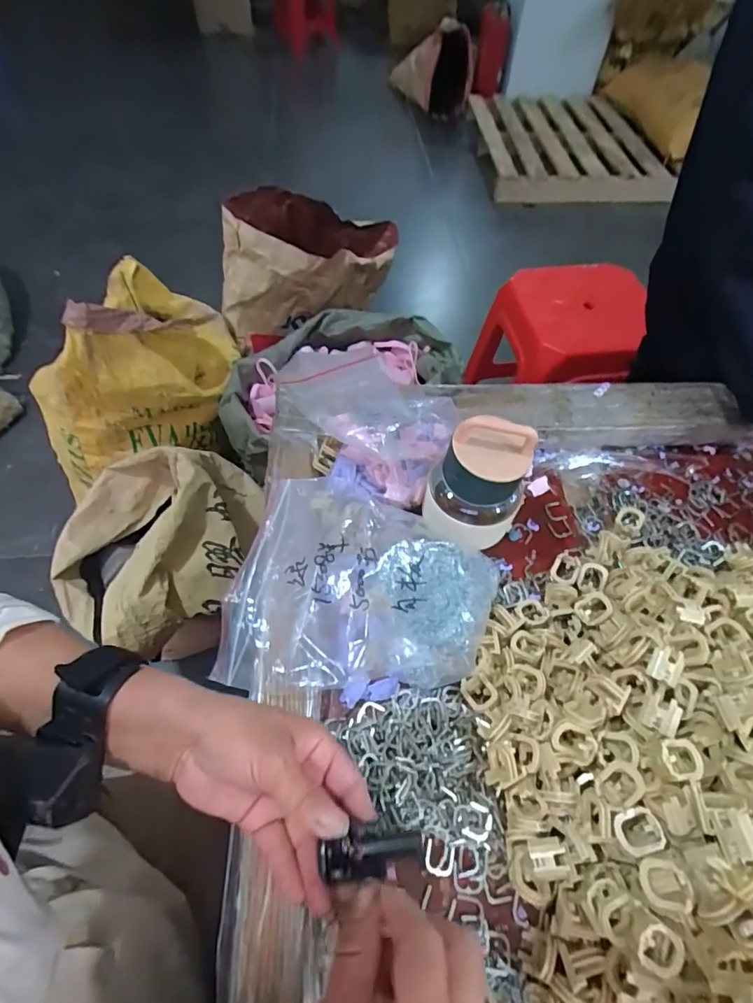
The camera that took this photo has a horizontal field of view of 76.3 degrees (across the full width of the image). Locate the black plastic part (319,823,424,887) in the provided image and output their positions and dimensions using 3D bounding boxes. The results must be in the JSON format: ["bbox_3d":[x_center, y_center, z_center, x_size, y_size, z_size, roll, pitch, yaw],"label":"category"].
[{"bbox_3d":[-0.002,0.183,0.250,0.052,0.013,0.022,-14,57,0],"label":"black plastic part"}]

